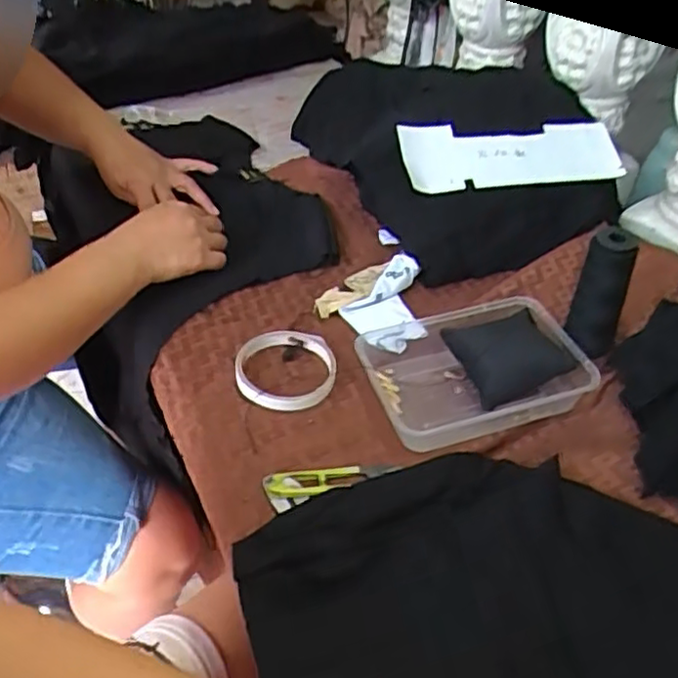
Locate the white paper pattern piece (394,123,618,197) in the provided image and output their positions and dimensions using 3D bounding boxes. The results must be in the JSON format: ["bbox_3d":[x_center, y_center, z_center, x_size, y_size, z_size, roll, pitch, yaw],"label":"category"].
[{"bbox_3d":[0.186,-0.198,0.721,0.253,0.013,0.071,-8,80,-14],"label":"white paper pattern piece"}]

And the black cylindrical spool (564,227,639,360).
[{"bbox_3d":[0.224,-0.043,0.567,0.042,0.113,0.034,21,47,21],"label":"black cylindrical spool"}]

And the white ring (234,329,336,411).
[{"bbox_3d":[-0.045,0.023,0.579,0.083,0.018,0.083,0,43,0],"label":"white ring"}]

